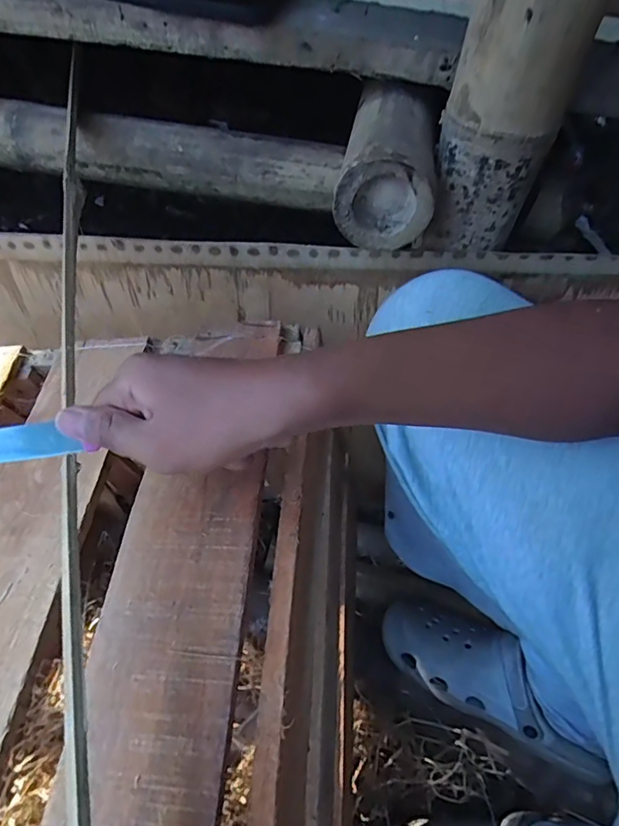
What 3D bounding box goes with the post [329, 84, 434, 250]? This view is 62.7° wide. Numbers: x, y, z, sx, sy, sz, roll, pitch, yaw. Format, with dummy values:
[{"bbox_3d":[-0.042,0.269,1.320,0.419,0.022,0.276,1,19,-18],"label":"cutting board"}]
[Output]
[{"bbox_3d":[0.070,-0.210,0.425,0.077,0.068,0.141,10,53,5],"label":"post"}]

